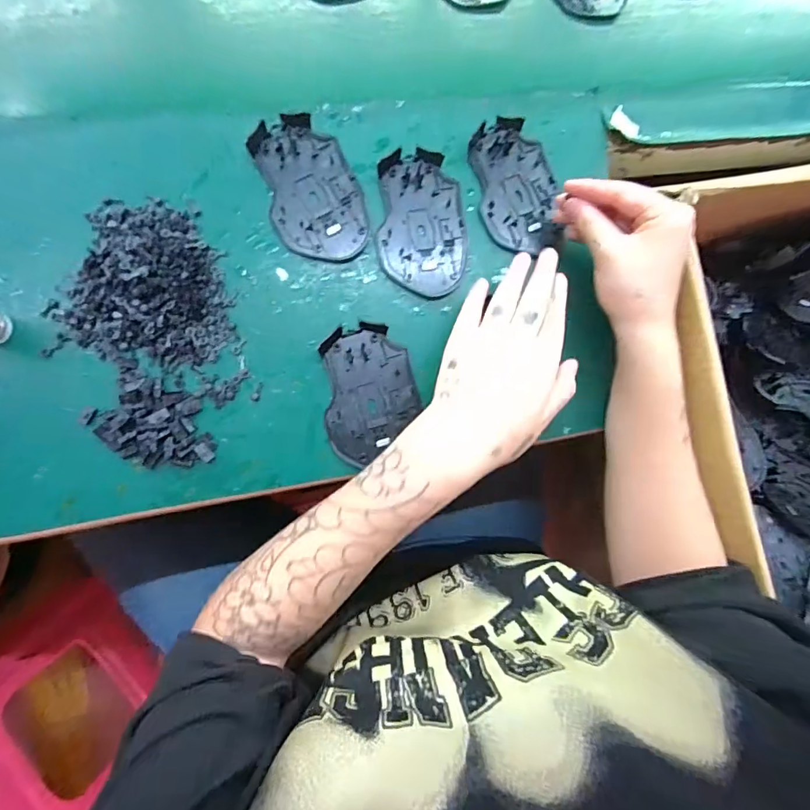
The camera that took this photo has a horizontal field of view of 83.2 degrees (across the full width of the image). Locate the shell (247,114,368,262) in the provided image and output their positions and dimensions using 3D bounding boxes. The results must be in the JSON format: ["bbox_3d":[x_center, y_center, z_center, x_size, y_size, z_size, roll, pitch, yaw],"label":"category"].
[{"bbox_3d":[-0.073,-0.170,0.359,0.071,0.009,0.113,-18,89,-10],"label":"shell"}]

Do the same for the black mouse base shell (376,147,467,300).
[{"bbox_3d":[0.015,-0.147,0.370,0.071,0.009,0.113,2,86,-9],"label":"black mouse base shell"}]

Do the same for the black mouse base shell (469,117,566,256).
[{"bbox_3d":[0.095,-0.185,0.386,0.068,0.009,0.108,-12,88,-10],"label":"black mouse base shell"}]

